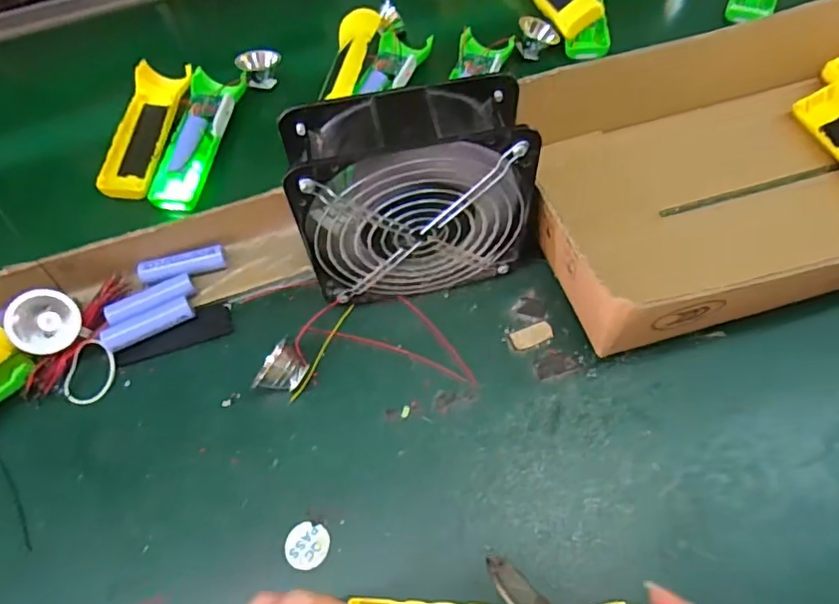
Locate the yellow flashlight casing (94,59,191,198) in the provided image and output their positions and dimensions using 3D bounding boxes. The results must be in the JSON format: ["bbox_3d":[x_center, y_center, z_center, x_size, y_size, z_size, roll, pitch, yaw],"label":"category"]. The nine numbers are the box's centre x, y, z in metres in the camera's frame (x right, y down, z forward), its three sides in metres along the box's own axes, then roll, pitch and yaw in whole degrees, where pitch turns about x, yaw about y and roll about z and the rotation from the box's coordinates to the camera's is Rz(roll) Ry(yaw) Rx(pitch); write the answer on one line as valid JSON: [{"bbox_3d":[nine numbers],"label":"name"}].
[{"bbox_3d":[-0.262,-0.166,0.542,0.051,0.019,0.160,0,61,5],"label":"yellow flashlight casing"}]

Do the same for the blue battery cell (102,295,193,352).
[{"bbox_3d":[-0.202,0.018,0.423,0.064,0.019,0.016,-26,62,-9],"label":"blue battery cell"}]

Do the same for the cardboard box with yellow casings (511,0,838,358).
[{"bbox_3d":[0.295,-0.115,0.425,0.419,0.078,0.222,-13,61,-2],"label":"cardboard box with yellow casings"}]

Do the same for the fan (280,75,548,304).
[{"bbox_3d":[0.000,-0.068,0.383,0.156,0.146,0.067,-13,61,-2],"label":"fan"}]

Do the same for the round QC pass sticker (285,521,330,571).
[{"bbox_3d":[-0.070,0.151,0.349,0.027,0.004,0.027,-2,61,4],"label":"round QC pass sticker"}]

